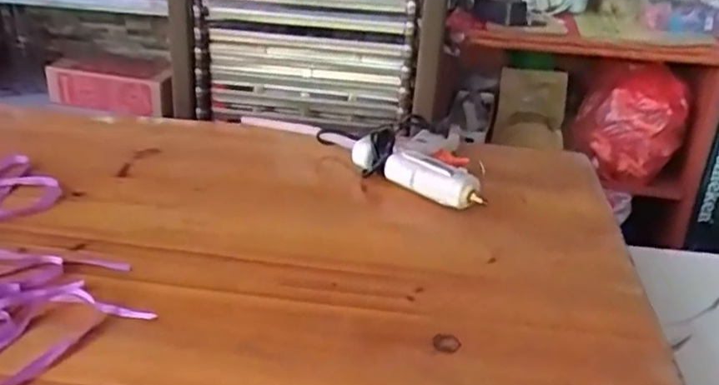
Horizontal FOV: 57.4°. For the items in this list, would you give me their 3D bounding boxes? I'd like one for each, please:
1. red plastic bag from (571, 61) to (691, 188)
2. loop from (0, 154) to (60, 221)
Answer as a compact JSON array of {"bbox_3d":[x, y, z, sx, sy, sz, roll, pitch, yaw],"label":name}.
[{"bbox_3d":[0.627,-0.156,1.537,0.241,0.244,0.150,14,29,23],"label":"red plastic bag"},{"bbox_3d":[-0.392,-0.002,0.721,0.106,0.024,0.141,-14,30,-29],"label":"loop"}]

